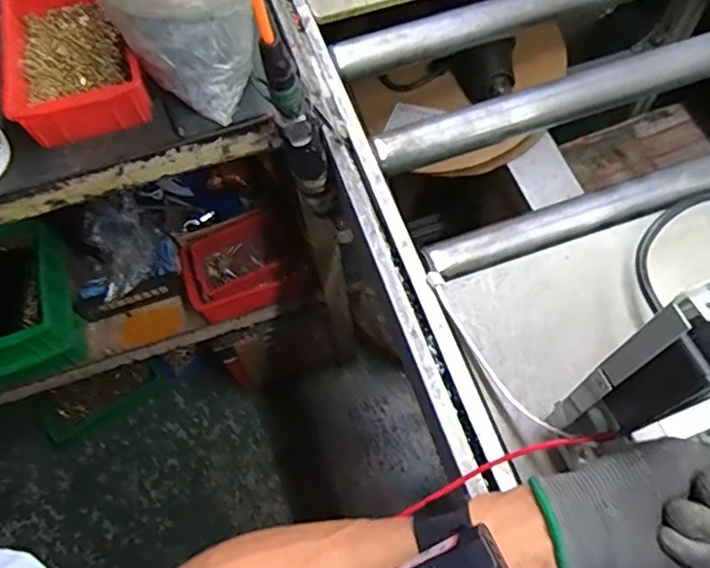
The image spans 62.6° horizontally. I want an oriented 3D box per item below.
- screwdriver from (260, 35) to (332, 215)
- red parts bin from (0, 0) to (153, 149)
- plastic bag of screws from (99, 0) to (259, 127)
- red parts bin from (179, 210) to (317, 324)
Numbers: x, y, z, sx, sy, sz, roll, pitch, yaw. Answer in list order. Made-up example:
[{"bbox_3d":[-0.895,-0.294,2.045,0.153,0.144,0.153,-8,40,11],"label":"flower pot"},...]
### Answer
[{"bbox_3d":[-0.054,-0.148,0.597,0.046,0.254,0.031,-8,64,-1],"label":"screwdriver"},{"bbox_3d":[-0.310,-0.250,0.640,0.130,0.066,0.204,-22,65,-7],"label":"red parts bin"},{"bbox_3d":[-0.173,-0.272,0.589,0.139,0.174,0.142,-22,65,-7],"label":"plastic bag of screws"},{"bbox_3d":[-0.180,-0.029,0.955,0.194,0.091,0.142,-27,66,-10],"label":"red parts bin"}]

